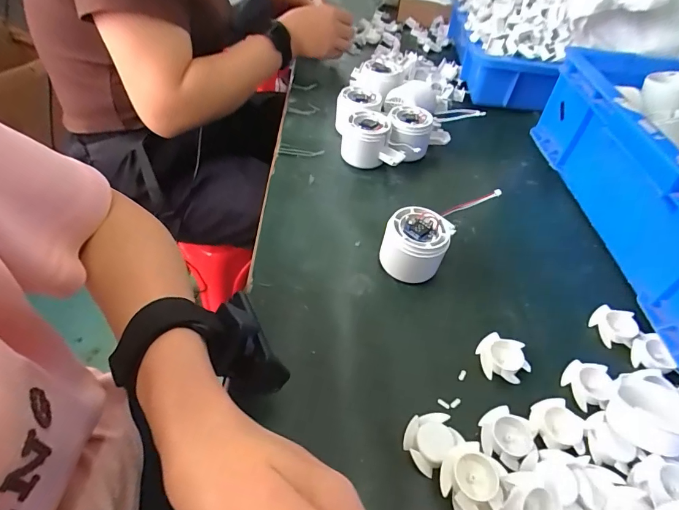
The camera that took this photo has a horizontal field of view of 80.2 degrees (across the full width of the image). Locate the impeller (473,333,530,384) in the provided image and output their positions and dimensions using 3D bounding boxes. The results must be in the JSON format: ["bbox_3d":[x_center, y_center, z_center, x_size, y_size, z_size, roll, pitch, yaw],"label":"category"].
[{"bbox_3d":[0.136,0.087,0.338,0.038,0.015,0.035,11,47,5],"label":"impeller"}]

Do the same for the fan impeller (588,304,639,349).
[{"bbox_3d":[0.250,0.067,0.368,0.035,0.016,0.034,11,47,4],"label":"fan impeller"}]

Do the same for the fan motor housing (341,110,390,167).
[{"bbox_3d":[0.031,-0.142,0.507,0.055,0.056,0.053,4,46,-2],"label":"fan motor housing"}]

